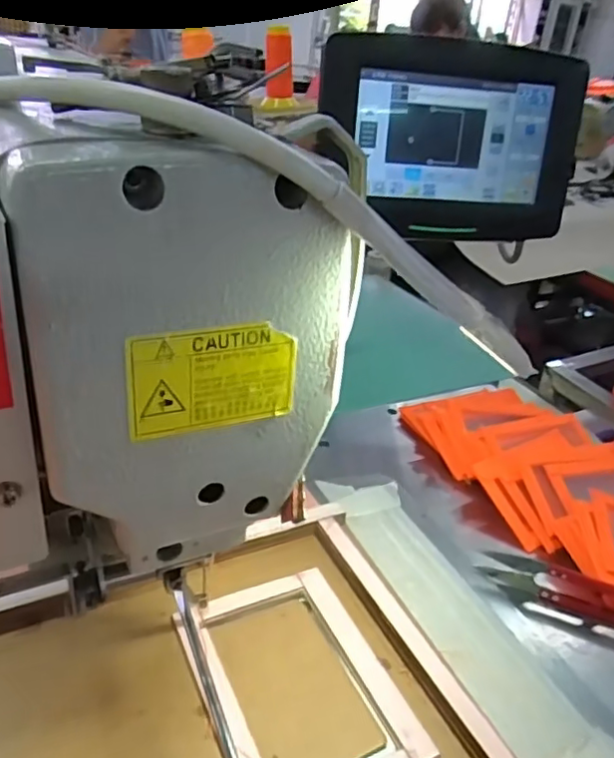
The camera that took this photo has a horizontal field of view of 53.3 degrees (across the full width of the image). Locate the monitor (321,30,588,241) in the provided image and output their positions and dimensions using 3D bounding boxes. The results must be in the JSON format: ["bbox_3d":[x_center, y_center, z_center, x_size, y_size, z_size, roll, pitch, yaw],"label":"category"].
[{"bbox_3d":[0.113,-0.182,0.466,0.209,0.139,0.022,-2,31,-14],"label":"monitor"}]

